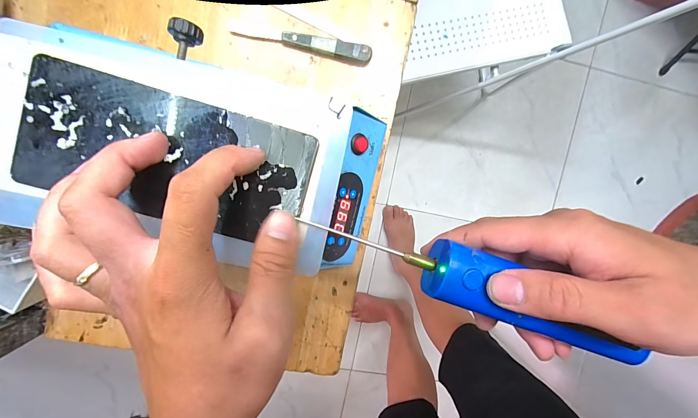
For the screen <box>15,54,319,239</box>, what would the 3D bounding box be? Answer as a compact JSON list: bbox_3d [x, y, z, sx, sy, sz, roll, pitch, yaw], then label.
[{"bbox_3d":[-0.096,-0.028,0.170,0.148,0.011,0.067,15,95,-9],"label":"screen"}]

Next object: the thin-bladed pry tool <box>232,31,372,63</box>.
[{"bbox_3d":[-0.042,-0.158,0.294,0.126,0.013,0.015,10,95,-8],"label":"thin-bladed pry tool"}]

